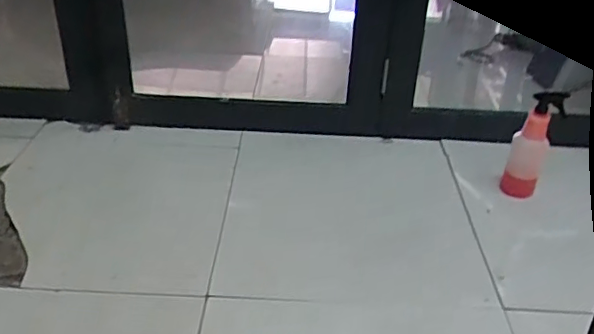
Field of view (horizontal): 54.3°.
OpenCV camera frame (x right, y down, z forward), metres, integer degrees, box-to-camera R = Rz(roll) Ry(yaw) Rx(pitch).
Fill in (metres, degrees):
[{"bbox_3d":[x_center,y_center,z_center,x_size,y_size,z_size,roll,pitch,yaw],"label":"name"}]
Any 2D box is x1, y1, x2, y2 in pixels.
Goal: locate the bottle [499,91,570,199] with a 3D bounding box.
[{"bbox_3d":[0.592,-0.052,1.456,0.092,0.284,0.077,16,35,20],"label":"bottle"}]

